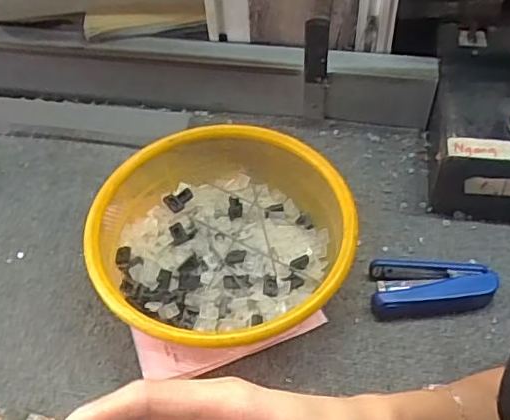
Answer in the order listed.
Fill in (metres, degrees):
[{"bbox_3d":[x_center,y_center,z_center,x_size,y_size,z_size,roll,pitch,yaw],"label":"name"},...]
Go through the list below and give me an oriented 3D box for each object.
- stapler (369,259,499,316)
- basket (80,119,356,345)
[{"bbox_3d":[0.161,0.067,0.535,0.106,0.026,0.050,-3,51,0],"label":"stapler"},{"bbox_3d":[-0.029,0.033,0.541,0.224,0.086,0.223,-1,51,1],"label":"basket"}]

